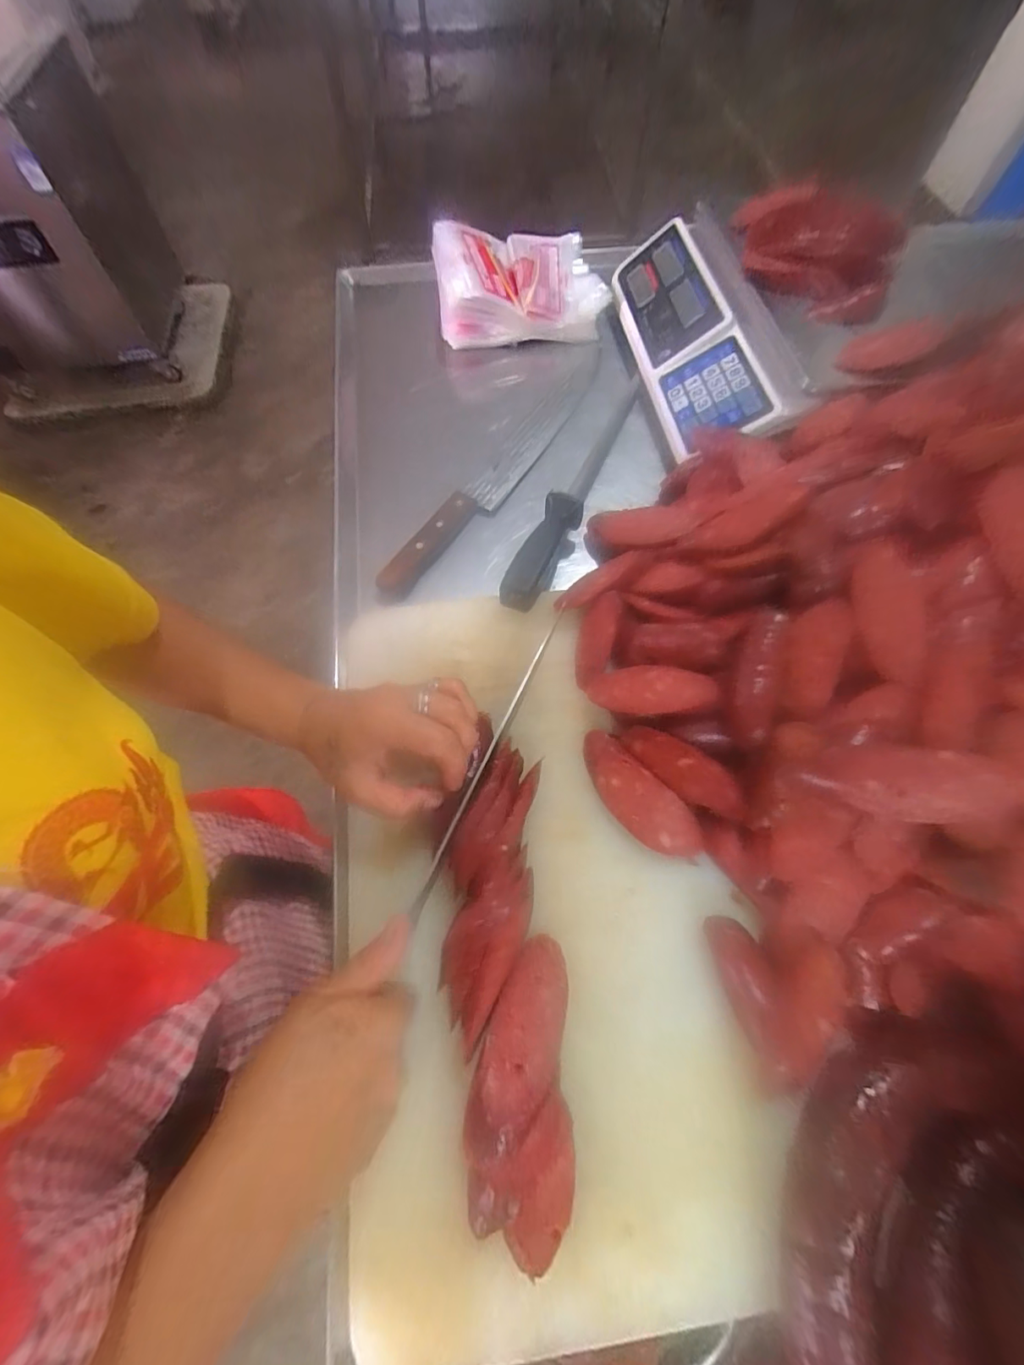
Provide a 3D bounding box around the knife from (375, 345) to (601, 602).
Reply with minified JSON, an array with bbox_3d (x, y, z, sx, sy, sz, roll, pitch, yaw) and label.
[{"bbox_3d":[0.003,-0.243,0.523,0.047,0.030,0.417,27,68,12],"label":"knife"}]

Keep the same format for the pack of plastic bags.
[{"bbox_3d":[0.007,-0.484,0.610,0.203,0.076,0.156,-13,66,-5],"label":"pack of plastic bags"}]

